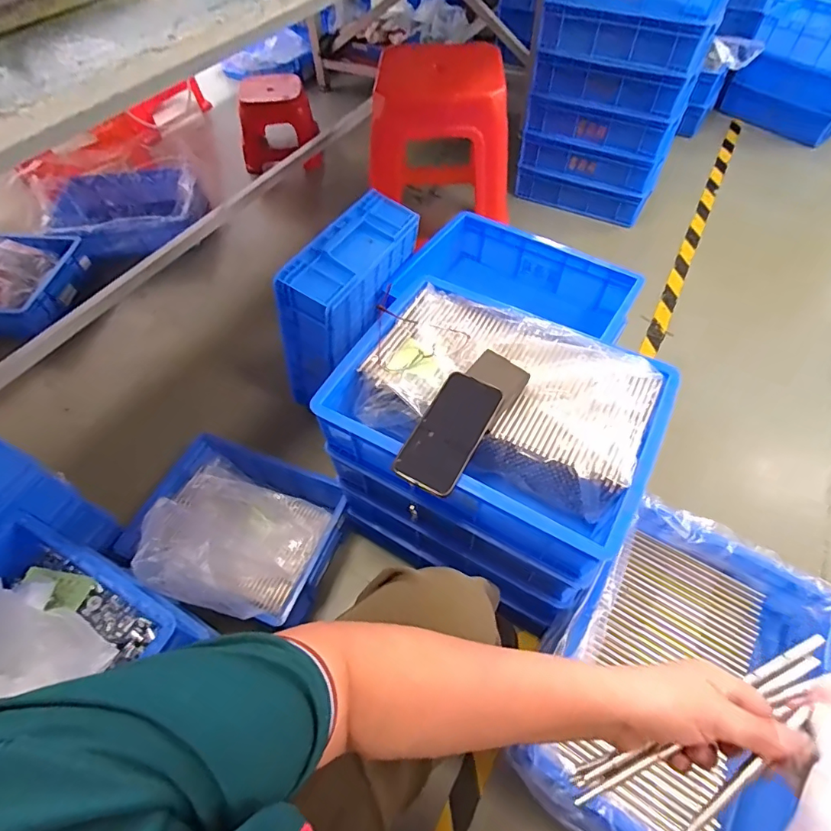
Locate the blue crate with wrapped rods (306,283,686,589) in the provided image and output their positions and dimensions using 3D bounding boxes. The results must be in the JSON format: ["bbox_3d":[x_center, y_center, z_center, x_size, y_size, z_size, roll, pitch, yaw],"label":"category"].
[{"bbox_3d":[0.105,0.003,0.674,0.413,0.152,0.289,23,59,16],"label":"blue crate with wrapped rods"}]

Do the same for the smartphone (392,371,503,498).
[{"bbox_3d":[0.042,0.018,0.585,0.076,0.014,0.157,26,68,14],"label":"smartphone"}]

